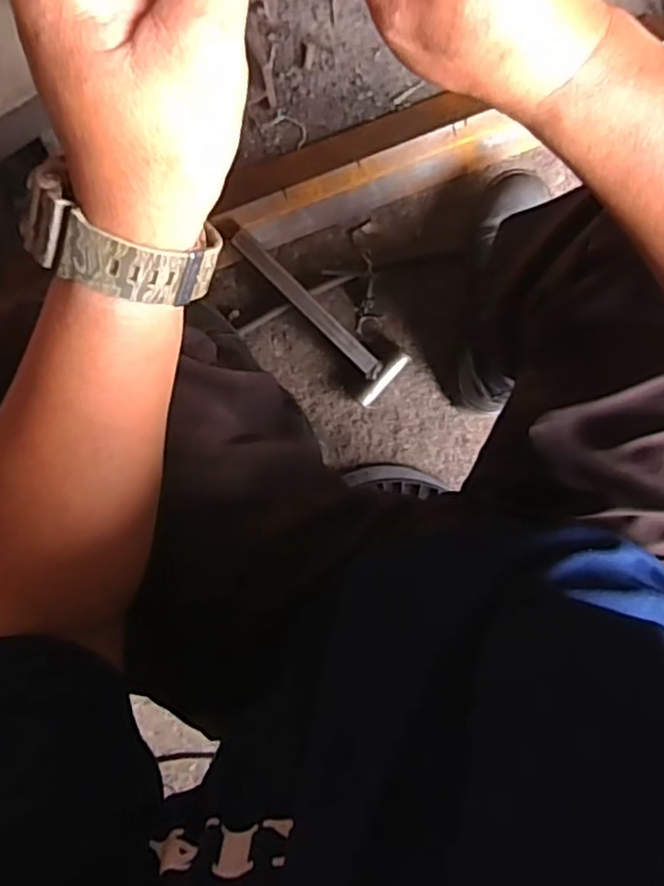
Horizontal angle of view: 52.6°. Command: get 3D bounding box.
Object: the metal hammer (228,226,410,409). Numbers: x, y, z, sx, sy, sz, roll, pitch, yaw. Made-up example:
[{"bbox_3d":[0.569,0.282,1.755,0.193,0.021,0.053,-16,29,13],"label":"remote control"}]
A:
[{"bbox_3d":[-0.017,-0.161,0.835,0.266,0.055,0.080,44,95,-8],"label":"metal hammer"}]

